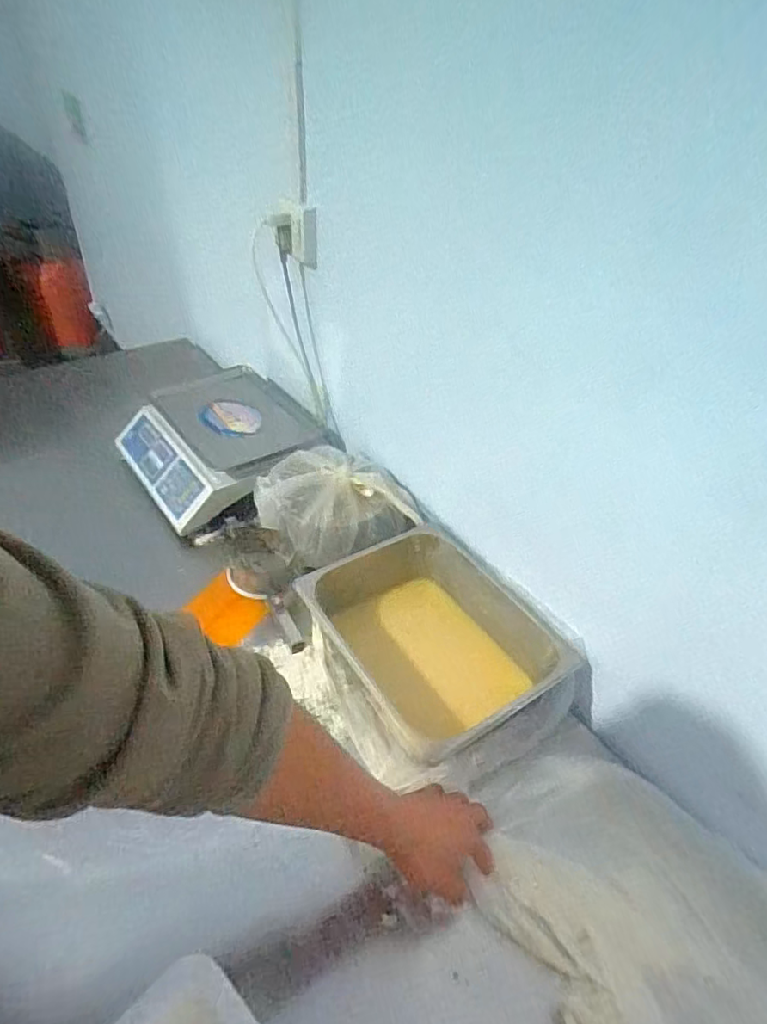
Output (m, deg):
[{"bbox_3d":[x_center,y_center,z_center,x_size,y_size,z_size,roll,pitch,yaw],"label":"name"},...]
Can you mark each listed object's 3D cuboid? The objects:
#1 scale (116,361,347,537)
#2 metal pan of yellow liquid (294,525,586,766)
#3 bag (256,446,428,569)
[{"bbox_3d":[-0.320,-0.142,1.138,0.332,0.094,0.369,-24,48,-29],"label":"scale"},{"bbox_3d":[0.061,0.192,0.842,0.254,0.151,0.344,-22,47,-28],"label":"metal pan of yellow liquid"},{"bbox_3d":[-0.081,-0.019,0.968,0.266,0.122,0.213,-2,41,-8],"label":"bag"}]

